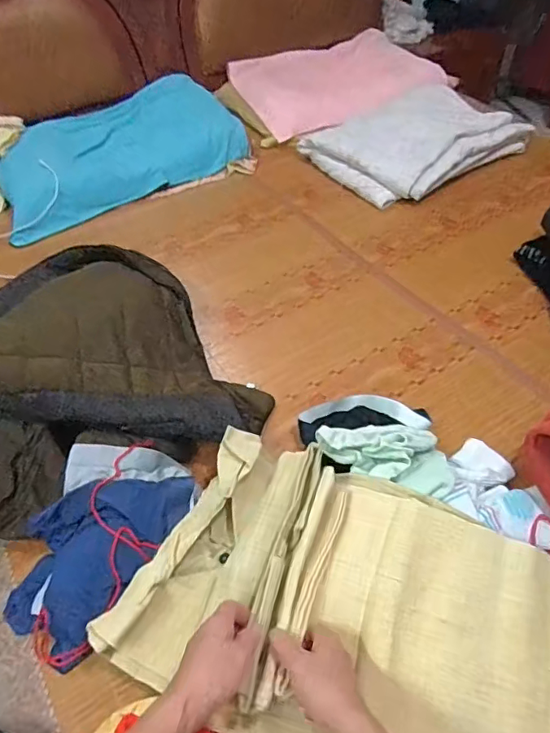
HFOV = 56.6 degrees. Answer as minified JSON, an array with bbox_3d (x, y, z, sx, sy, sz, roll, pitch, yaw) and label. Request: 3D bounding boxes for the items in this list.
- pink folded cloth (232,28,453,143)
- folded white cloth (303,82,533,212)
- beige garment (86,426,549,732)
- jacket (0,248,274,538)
[{"bbox_3d":[0.192,-0.890,1.596,0.556,0.093,0.473,-26,51,-17],"label":"pink folded cloth"},{"bbox_3d":[0.381,-0.617,1.370,0.502,0.114,0.358,-28,51,-19],"label":"folded white cloth"},{"bbox_3d":[0.140,0.298,0.560,0.597,0.085,0.317,17,51,19],"label":"beige garment"},{"bbox_3d":[-0.335,-0.011,0.822,0.497,0.191,0.454,-22,50,-15],"label":"jacket"}]

